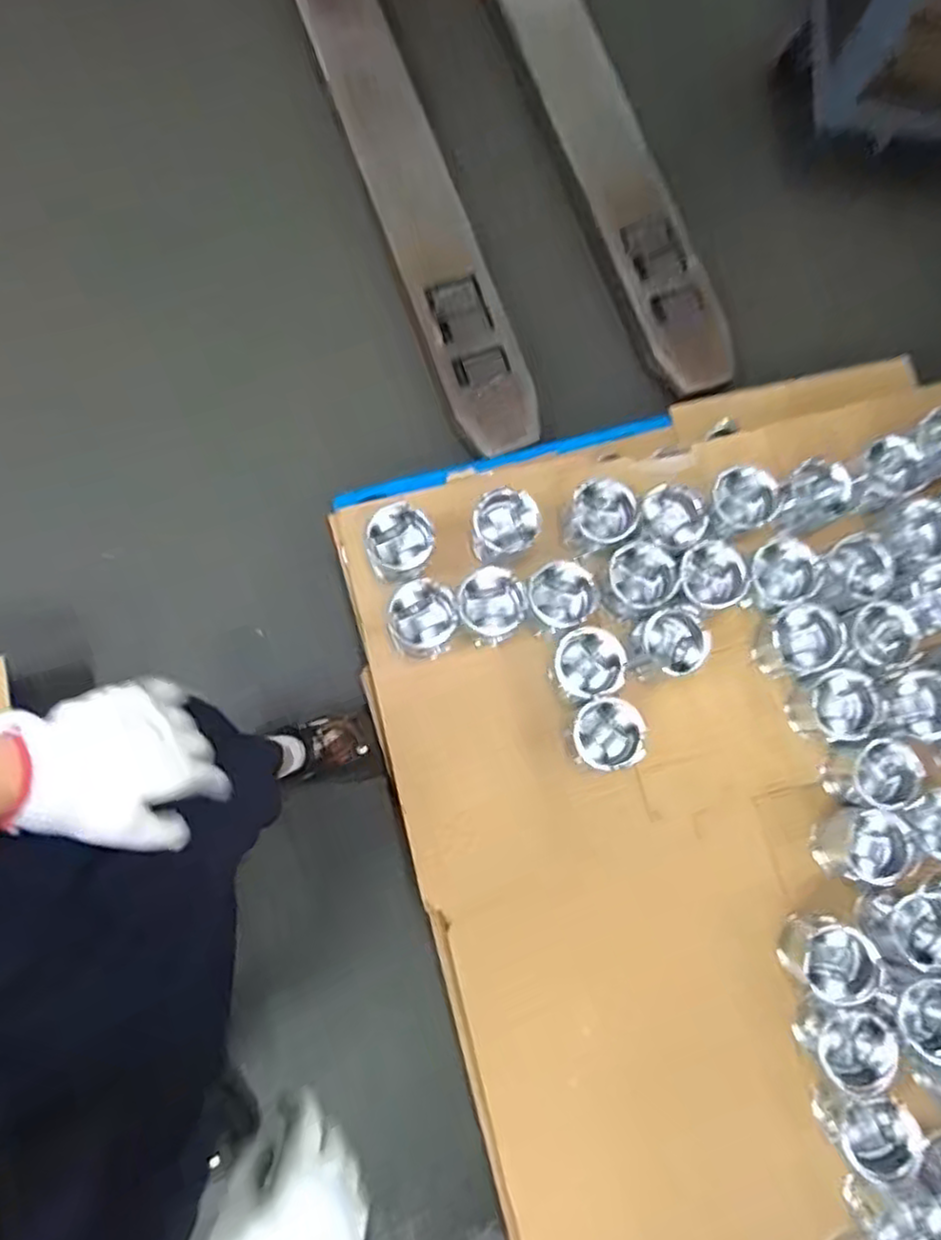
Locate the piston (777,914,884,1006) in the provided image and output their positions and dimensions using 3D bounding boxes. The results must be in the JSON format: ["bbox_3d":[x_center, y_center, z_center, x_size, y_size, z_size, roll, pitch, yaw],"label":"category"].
[{"bbox_3d":[0.457,0.429,0.942,0.082,0.115,0.088,0,78,-1],"label":"piston"}]

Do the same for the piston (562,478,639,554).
[{"bbox_3d":[0.184,-0.143,1.046,0.088,0.095,0.088,0,78,-1],"label":"piston"}]

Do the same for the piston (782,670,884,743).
[{"bbox_3d":[0.494,0.122,1.009,0.095,0.103,0.087,0,78,-1],"label":"piston"}]

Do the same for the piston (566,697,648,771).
[{"bbox_3d":[0.179,0.156,0.984,0.090,0.109,0.088,0,78,-1],"label":"piston"}]

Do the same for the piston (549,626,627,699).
[{"bbox_3d":[0.157,0.066,1.008,0.089,0.118,0.089,0,78,-1],"label":"piston"}]

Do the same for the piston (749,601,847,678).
[{"bbox_3d":[0.455,0.030,1.025,0.091,0.110,0.090,0,78,-1],"label":"piston"}]

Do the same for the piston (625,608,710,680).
[{"bbox_3d":[0.270,0.039,1.010,0.096,0.103,0.084,13,78,1],"label":"piston"}]

